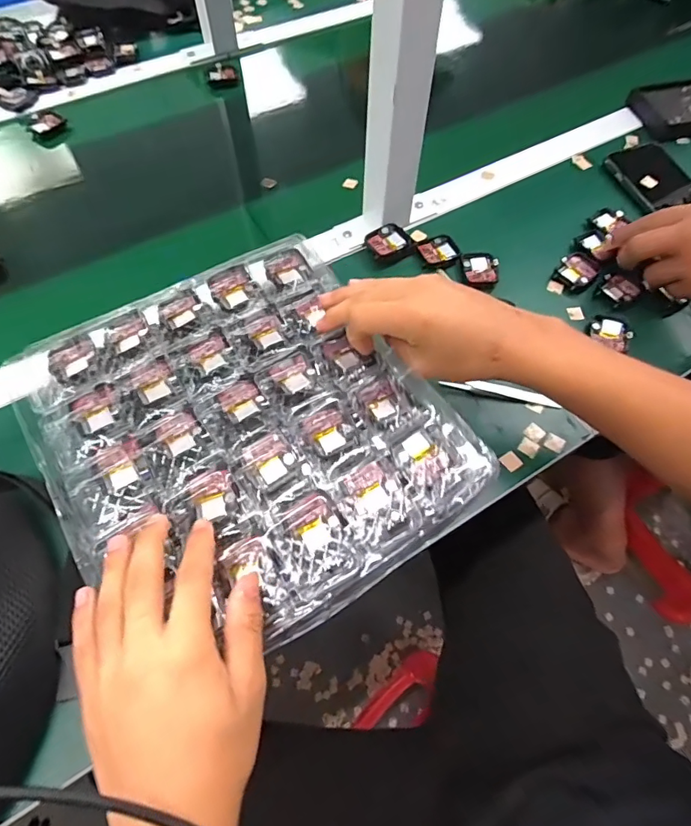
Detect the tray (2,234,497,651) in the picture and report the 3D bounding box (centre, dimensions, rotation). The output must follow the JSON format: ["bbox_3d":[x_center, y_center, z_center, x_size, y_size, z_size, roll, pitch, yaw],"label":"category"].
[{"bbox_3d":[-0.074,0.004,0.353,0.271,0.034,0.293,-30,65,-18],"label":"tray"}]

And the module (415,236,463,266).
[{"bbox_3d":[0.103,-0.180,0.520,0.041,0.007,0.044,-21,64,-11],"label":"module"}]

